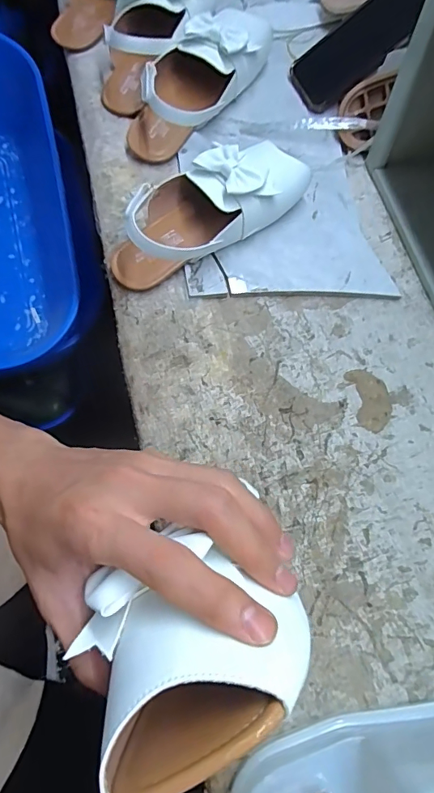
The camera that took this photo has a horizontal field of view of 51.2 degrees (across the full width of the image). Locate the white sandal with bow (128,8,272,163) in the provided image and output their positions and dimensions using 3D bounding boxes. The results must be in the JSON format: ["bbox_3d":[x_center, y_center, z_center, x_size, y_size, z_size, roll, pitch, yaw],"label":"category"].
[{"bbox_3d":[-0.022,-0.344,0.490,0.085,0.084,0.203,43,91,14],"label":"white sandal with bow"}]

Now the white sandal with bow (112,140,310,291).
[{"bbox_3d":[-0.014,-0.185,0.439,0.208,0.066,0.094,-36,75,-12],"label":"white sandal with bow"}]

